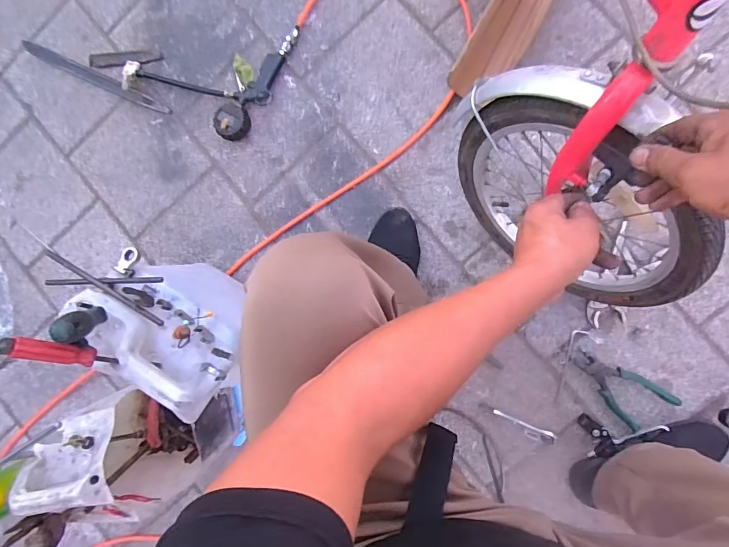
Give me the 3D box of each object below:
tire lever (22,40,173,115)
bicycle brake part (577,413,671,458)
[{"bbox_3d":[-0.597,-0.432,0.910,0.374,0.012,0.029,26,96,6],"label":"tire lever"},{"bbox_3d":[0.490,0.293,0.789,0.143,0.026,0.077,-24,89,8],"label":"bicycle brake part"}]

